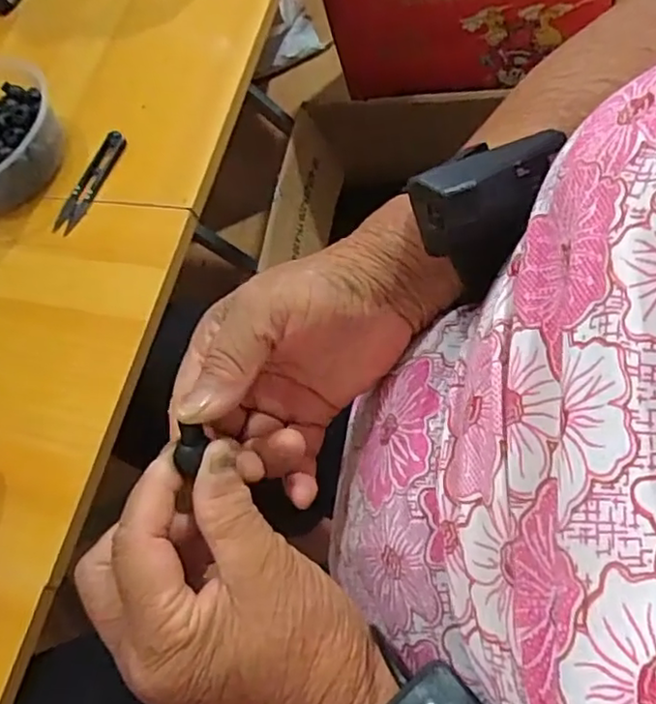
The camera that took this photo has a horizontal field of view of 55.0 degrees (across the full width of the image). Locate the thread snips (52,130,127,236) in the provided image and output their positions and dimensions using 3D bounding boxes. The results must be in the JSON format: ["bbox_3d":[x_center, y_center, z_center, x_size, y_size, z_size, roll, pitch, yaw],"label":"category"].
[{"bbox_3d":[-0.205,-0.147,0.545,0.025,0.009,0.100,25,80,12],"label":"thread snips"}]

